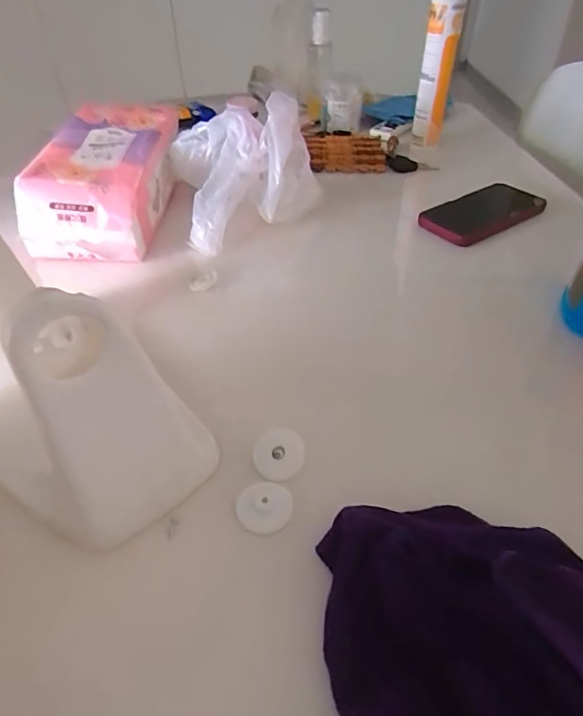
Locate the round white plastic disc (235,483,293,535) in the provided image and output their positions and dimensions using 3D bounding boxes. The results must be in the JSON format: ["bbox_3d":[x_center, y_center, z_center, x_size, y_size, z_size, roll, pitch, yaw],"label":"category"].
[{"bbox_3d":[-0.018,0.095,0.306,0.035,0.008,0.034,-1,43,1],"label":"round white plastic disc"}]

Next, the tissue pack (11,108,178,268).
[{"bbox_3d":[-0.226,-0.226,0.585,0.139,0.092,0.274,3,44,4],"label":"tissue pack"}]

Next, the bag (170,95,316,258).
[{"bbox_3d":[-0.052,-0.230,0.565,0.174,0.116,0.160,-10,44,-9],"label":"bag"}]

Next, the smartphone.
[{"bbox_3d":[0.246,-0.188,0.605,0.166,0.014,0.083,-29,54,-21],"label":"smartphone"}]

